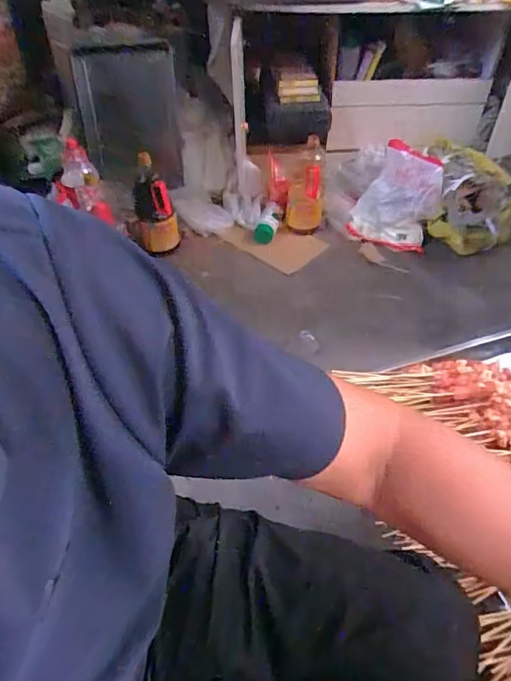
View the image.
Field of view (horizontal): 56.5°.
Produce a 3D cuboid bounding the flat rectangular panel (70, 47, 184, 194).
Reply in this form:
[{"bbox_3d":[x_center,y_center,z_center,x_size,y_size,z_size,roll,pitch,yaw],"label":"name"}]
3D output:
[{"bbox_3d":[-0.392,-0.691,1.495,0.326,0.396,0.046,7,39,13],"label":"flat rectangular panel"}]

